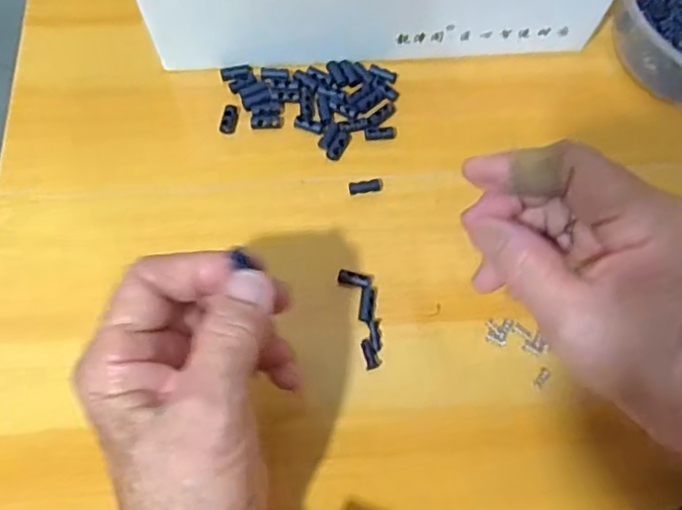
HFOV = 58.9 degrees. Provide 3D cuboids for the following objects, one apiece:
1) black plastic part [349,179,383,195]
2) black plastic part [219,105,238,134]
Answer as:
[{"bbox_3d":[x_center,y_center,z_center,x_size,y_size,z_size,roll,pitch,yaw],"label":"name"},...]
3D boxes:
[{"bbox_3d":[0.016,-0.042,0.369,0.021,0.005,0.007,-12,70,-5],"label":"black plastic part"},{"bbox_3d":[-0.071,-0.086,0.383,0.009,0.005,0.019,9,70,3],"label":"black plastic part"}]

